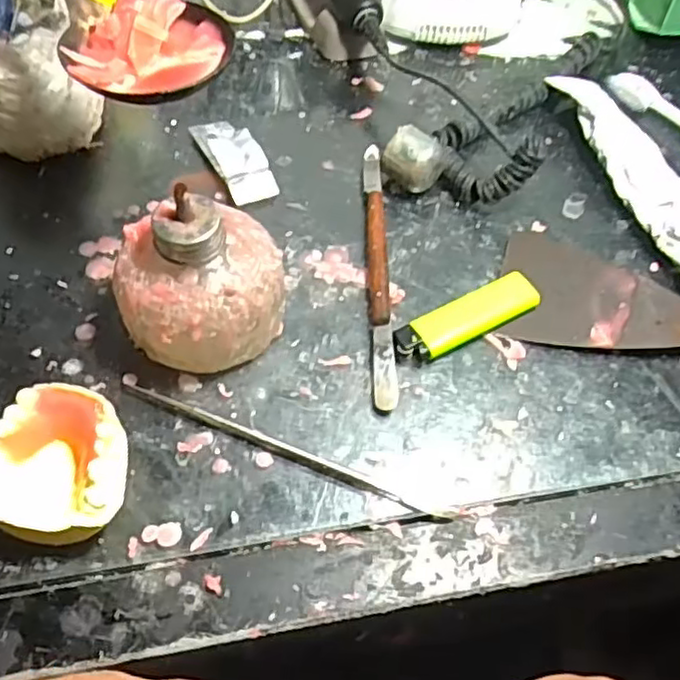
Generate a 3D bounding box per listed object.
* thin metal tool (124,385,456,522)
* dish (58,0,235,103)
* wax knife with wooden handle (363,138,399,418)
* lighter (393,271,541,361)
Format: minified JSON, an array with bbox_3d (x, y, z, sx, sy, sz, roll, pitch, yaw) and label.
[{"bbox_3d":[-0.025,0.049,0.301,0.157,0.004,0.004,21,59,9],"label":"thin metal tool"},{"bbox_3d":[-0.082,-0.126,0.286,0.068,0.014,0.057,-25,63,-19],"label":"dish"},{"bbox_3d":[0.020,-0.041,0.356,0.011,0.012,0.168,1,58,-4],"label":"wax knife with wooden handle"},{"bbox_3d":[0.063,-0.011,0.339,0.077,0.013,0.022,-24,63,-18],"label":"lighter"}]

